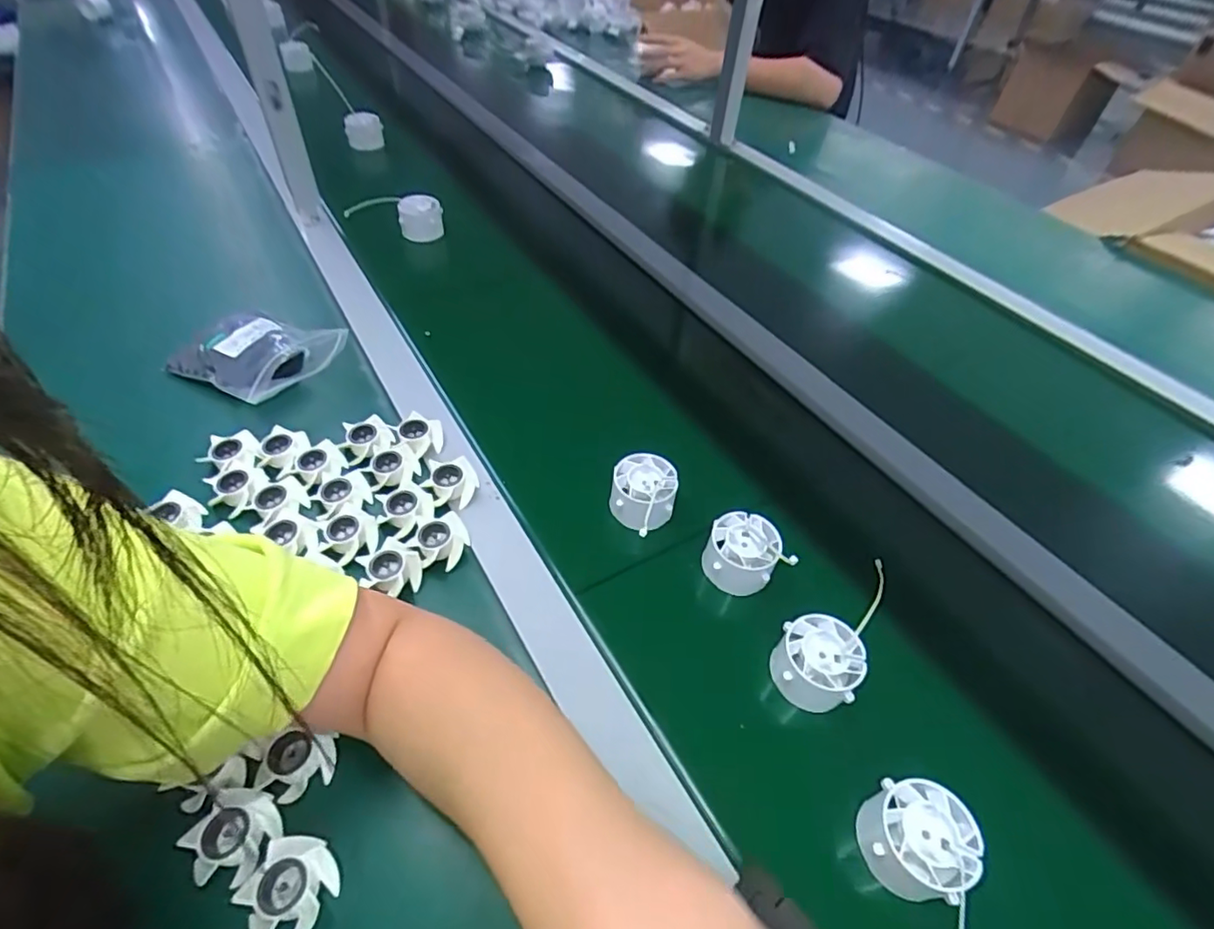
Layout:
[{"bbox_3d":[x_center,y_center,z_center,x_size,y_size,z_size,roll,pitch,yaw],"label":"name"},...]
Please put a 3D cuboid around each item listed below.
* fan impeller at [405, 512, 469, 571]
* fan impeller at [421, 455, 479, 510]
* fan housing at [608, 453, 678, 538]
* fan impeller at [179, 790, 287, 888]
[{"bbox_3d":[-0.118,0.055,0.410,0.038,0.018,0.034,-35,65,-25],"label":"fan impeller"},{"bbox_3d":[-0.120,0.014,0.444,0.039,0.020,0.037,1,55,-4],"label":"fan impeller"},{"bbox_3d":[0.028,0.022,0.448,0.048,0.031,0.053,9,55,2],"label":"fan housing"},{"bbox_3d":[-0.191,0.192,0.299,0.036,0.023,0.040,27,57,14],"label":"fan impeller"}]

